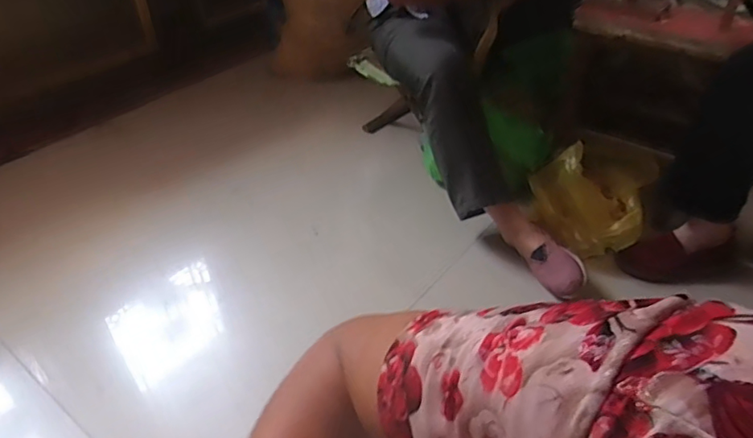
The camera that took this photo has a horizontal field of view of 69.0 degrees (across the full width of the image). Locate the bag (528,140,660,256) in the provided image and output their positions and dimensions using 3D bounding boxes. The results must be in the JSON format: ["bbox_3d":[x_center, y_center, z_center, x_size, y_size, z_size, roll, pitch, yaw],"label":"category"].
[{"bbox_3d":[0.533,-0.066,1.260,0.287,0.165,0.244,-22,44,-25],"label":"bag"}]

